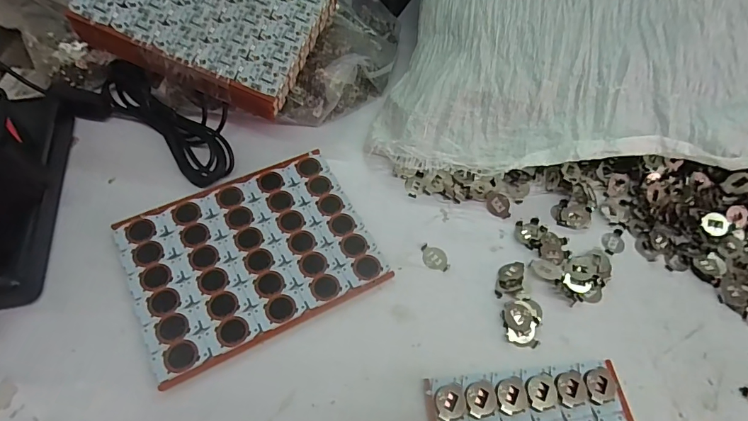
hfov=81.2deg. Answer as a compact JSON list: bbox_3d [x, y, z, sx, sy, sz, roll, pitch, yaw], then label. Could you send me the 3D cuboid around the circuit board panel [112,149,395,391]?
[{"bbox_3d":[-0.078,0.027,0.285,0.147,0.007,0.113,-24,62,-18],"label":"circuit board panel"}]

